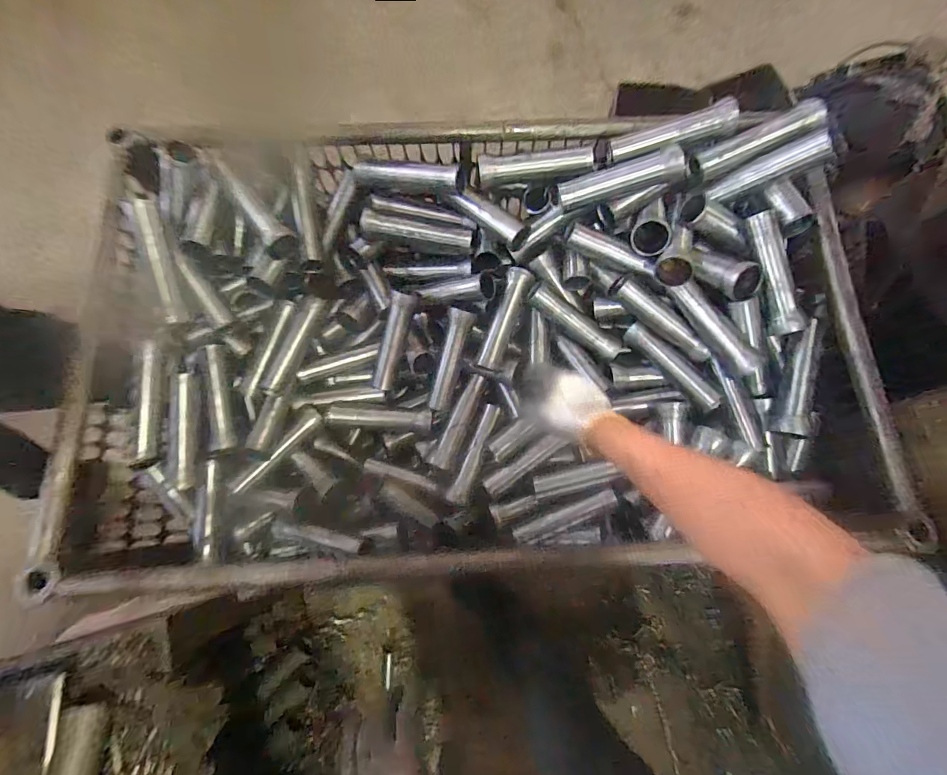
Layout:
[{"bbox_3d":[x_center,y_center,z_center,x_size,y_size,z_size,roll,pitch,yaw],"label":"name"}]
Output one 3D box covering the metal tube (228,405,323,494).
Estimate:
[{"bbox_3d":[-0.363,0.115,0.820,0.038,0.043,0.206,32,51,7],"label":"metal tube"}]

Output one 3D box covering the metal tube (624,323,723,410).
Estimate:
[{"bbox_3d":[0.347,-0.039,0.779,0.032,0.040,0.192,-42,80,-11],"label":"metal tube"}]

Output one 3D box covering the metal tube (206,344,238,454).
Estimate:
[{"bbox_3d":[-0.454,0.019,0.791,0.030,0.035,0.190,-14,76,-5],"label":"metal tube"}]

